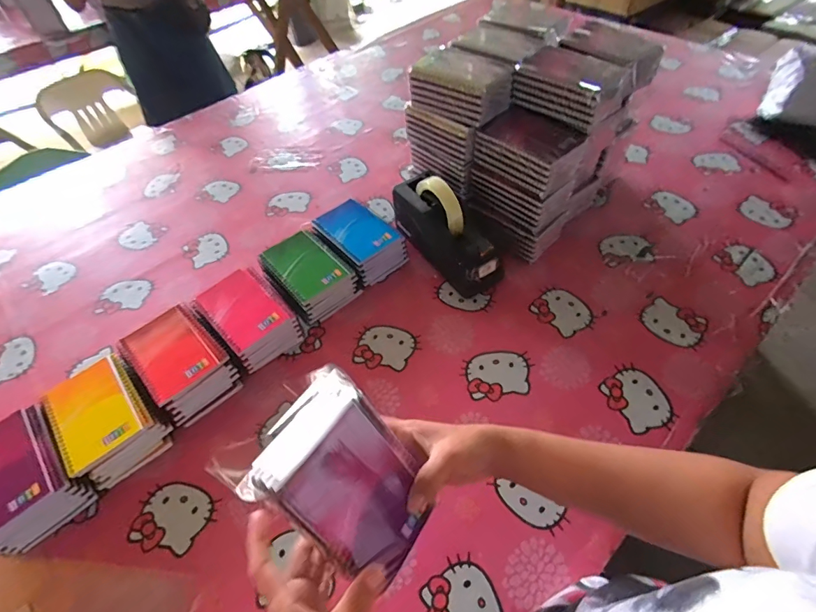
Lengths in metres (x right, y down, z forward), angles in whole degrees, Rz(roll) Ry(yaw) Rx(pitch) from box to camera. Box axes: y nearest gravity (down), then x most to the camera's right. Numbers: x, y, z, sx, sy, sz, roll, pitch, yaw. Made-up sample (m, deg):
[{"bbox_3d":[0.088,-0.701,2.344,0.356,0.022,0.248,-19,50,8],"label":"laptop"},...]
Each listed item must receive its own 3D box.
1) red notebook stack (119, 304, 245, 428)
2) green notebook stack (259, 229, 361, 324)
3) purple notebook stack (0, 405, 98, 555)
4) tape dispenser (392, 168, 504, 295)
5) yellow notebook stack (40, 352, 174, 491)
[{"bbox_3d":[-0.303,0.074,0.574,0.094,0.059,0.141,-37,58,-23],"label":"red notebook stack"},{"bbox_3d":[-0.152,-0.042,0.653,0.105,0.063,0.137,-36,58,-22],"label":"green notebook stack"},{"bbox_3d":[-0.442,0.198,0.487,0.100,0.062,0.137,-38,58,-23],"label":"purple notebook stack"},{"bbox_3d":[0.056,-0.119,0.655,0.068,0.126,0.200,-30,56,-19],"label":"tape dispenser"},{"bbox_3d":[-0.370,0.140,0.526,0.093,0.063,0.133,-37,58,-23],"label":"yellow notebook stack"}]

